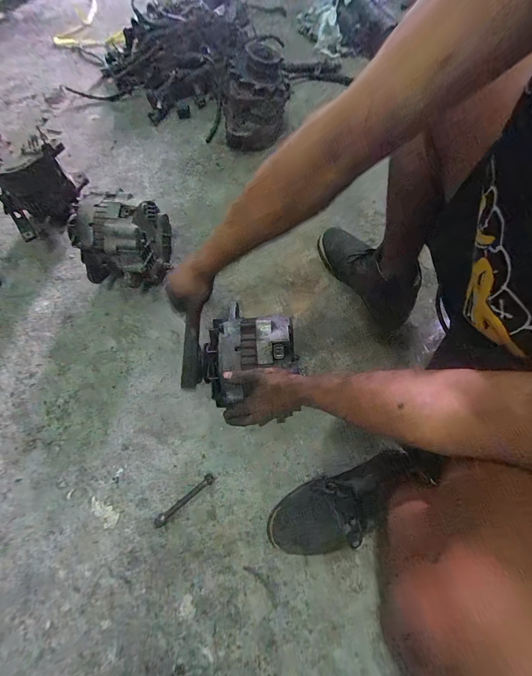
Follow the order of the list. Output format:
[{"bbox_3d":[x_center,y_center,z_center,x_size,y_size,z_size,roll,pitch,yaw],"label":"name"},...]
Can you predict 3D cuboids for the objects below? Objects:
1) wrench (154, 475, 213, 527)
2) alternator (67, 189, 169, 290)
[{"bbox_3d":[-0.162,0.320,0.546,0.135,0.013,0.020,-38,74,-12],"label":"wrench"},{"bbox_3d":[-0.337,-0.232,0.663,0.170,0.162,0.197,9,71,4],"label":"alternator"}]

